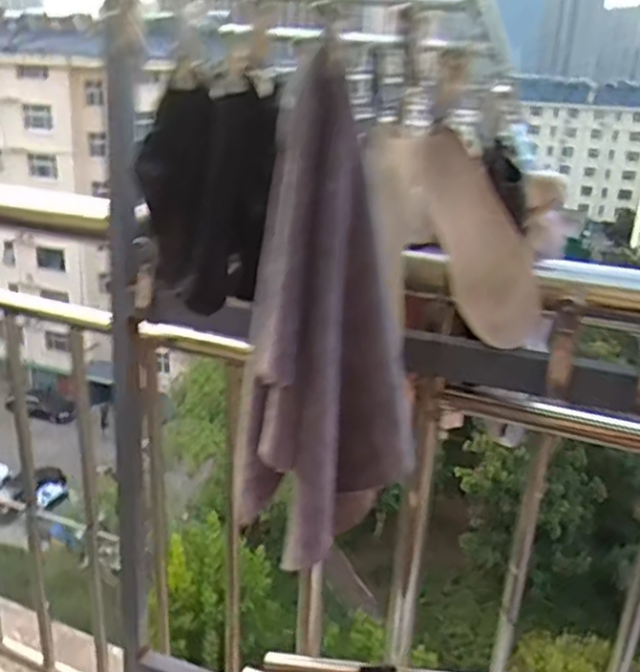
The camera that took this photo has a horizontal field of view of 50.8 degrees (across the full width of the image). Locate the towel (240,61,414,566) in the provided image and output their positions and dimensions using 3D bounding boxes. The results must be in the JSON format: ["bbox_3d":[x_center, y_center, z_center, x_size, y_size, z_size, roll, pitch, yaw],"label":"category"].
[{"bbox_3d":[0.009,-0.007,0.541,0.108,0.367,0.096,-11,29,-39],"label":"towel"}]

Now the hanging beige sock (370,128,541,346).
[{"bbox_3d":[0.145,-0.108,0.706,0.108,0.247,0.068,-35,17,15],"label":"hanging beige sock"}]

